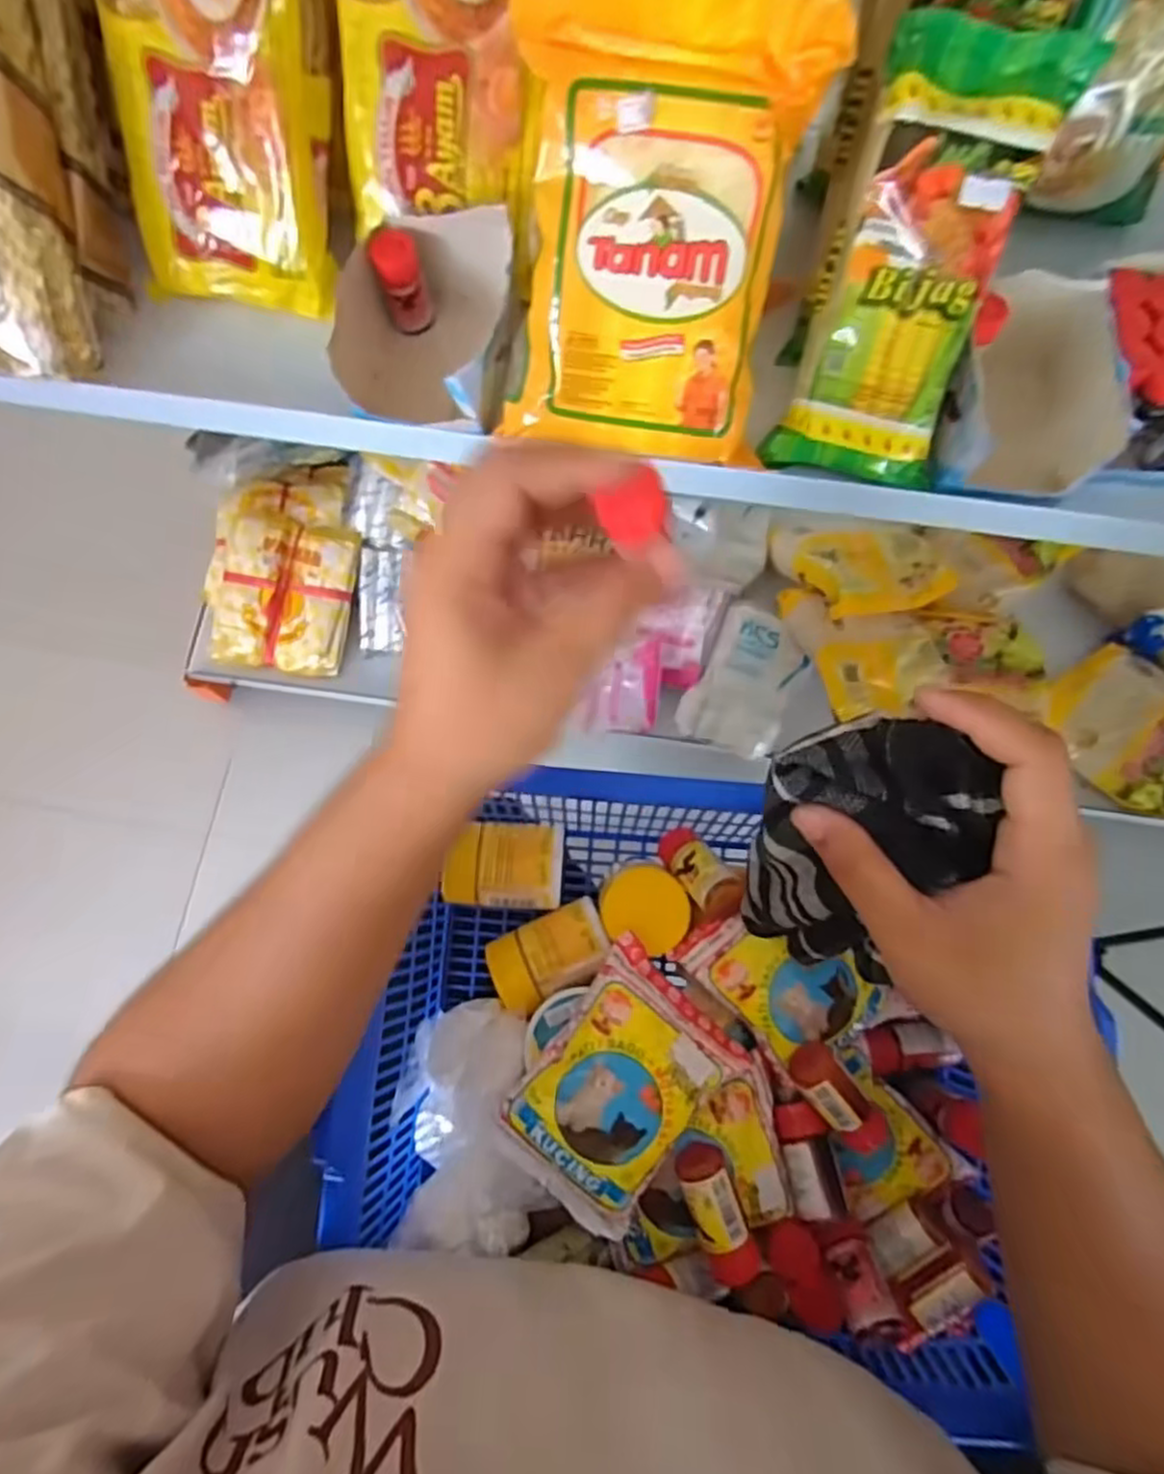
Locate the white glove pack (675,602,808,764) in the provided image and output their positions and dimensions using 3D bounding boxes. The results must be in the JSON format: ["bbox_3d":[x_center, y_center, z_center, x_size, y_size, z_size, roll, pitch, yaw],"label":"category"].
[{"bbox_3d":[0.180,-0.060,0.804,0.105,0.025,0.161,23,75,5],"label":"white glove pack"}]

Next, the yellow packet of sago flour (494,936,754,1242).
[{"bbox_3d":[0.017,0.161,0.335,0.077,0.024,0.105,40,78,9],"label":"yellow packet of sago flour"}]

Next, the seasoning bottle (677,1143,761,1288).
[{"bbox_3d":[0.062,0.218,0.330,0.022,0.017,0.056,-19,76,-6],"label":"seasoning bottle"}]

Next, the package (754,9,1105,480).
[{"bbox_3d":[0.173,-0.237,0.374,0.088,0.028,0.199,17,115,3],"label":"package"}]

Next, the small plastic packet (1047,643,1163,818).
[{"bbox_3d":[0.612,-0.007,0.808,0.136,0.033,0.177,-42,79,-11],"label":"small plastic packet"}]

